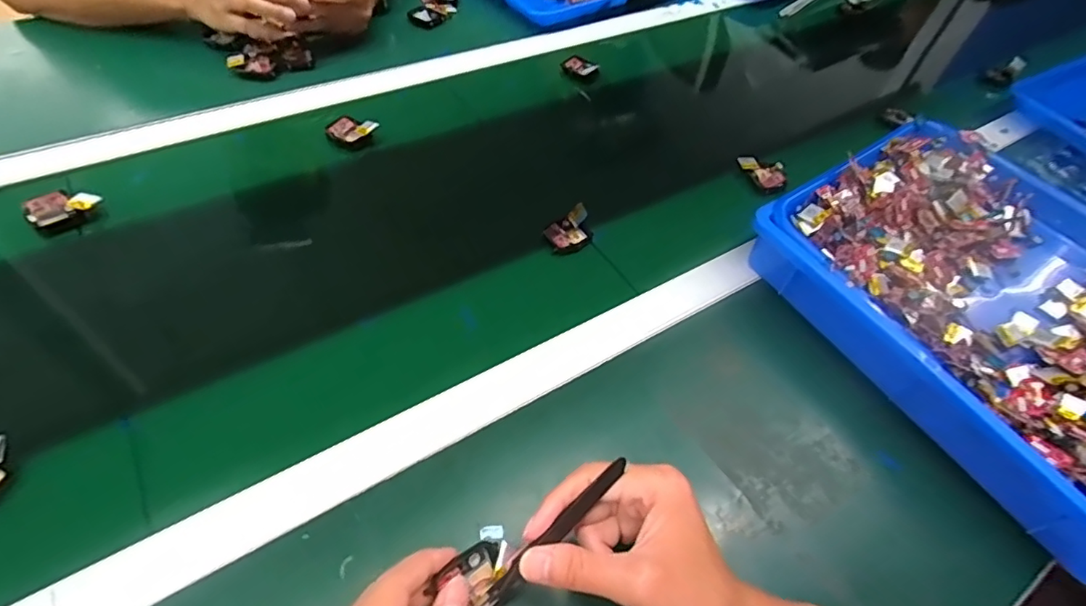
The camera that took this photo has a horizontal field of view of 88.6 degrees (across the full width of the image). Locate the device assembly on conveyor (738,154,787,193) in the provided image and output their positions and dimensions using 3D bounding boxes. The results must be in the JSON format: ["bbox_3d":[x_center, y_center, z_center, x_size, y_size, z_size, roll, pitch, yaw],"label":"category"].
[{"bbox_3d":[0.255,-0.153,0.644,0.026,0.023,0.060,-30,59,-28],"label":"device assembly on conveyor"}]

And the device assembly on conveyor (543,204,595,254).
[{"bbox_3d":[0.027,-0.073,0.543,0.042,0.029,0.035,-21,55,-22],"label":"device assembly on conveyor"}]

